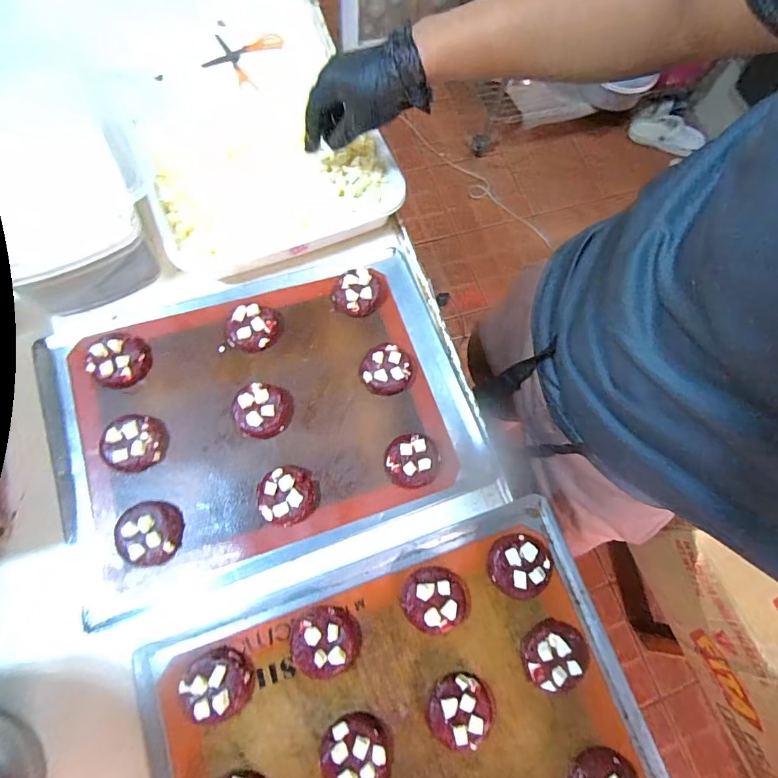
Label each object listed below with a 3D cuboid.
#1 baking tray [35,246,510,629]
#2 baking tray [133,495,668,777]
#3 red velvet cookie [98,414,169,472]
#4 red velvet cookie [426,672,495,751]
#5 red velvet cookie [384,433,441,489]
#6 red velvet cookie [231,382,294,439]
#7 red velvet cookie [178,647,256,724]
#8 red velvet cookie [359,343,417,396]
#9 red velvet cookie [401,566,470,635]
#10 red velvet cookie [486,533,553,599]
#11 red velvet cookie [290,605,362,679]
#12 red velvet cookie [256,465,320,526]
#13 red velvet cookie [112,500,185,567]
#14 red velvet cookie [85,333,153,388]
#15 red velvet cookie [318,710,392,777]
[{"bbox_3d":[-0.142,0.029,0.508,0.464,0.039,0.346,-17,74,-6],"label":"baking tray"},{"bbox_3d":[0.015,0.338,0.421,0.456,0.045,0.331,-19,75,-6],"label":"baking tray"},{"bbox_3d":[-0.279,0.058,0.478,0.062,0.025,0.060,12,74,3],"label":"red velvet cookie"},{"bbox_3d":[0.069,0.309,0.423,0.063,0.029,0.057,-6,74,-2],"label":"red velvet cookie"},{"bbox_3d":[0.027,0.081,0.493,0.061,0.022,0.057,0,73,-1],"label":"red velvet cookie"},{"bbox_3d":[-0.144,0.024,0.500,0.060,0.021,0.064,0,73,-1],"label":"red velvet cookie"},{"bbox_3d":[-0.162,0.276,0.412,0.063,0.021,0.055,6,74,1],"label":"red velvet cookie"},{"bbox_3d":[-0.001,-0.024,0.525,0.066,0.026,0.057,3,73,0],"label":"red velvet cookie"},{"bbox_3d":[0.048,0.215,0.449,0.065,0.024,0.064,-34,77,-10],"label":"red velvet cookie"},{"bbox_3d":[0.139,0.186,0.462,0.062,0.030,0.063,1,72,-4],"label":"red velvet cookie"},{"bbox_3d":[-0.062,0.248,0.431,0.064,0.022,0.062,0,73,-1],"label":"red velvet cookie"},{"bbox_3d":[-0.109,0.113,0.472,0.061,0.019,0.061,0,73,-1],"label":"red velvet cookie"},{"bbox_3d":[-0.247,0.147,0.450,0.060,0.025,0.061,13,74,3],"label":"red velvet cookie"},{"bbox_3d":[-0.307,-0.033,0.500,0.056,0.027,0.061,0,73,-1],"label":"red velvet cookie"},{"bbox_3d":[-0.030,0.336,0.405,0.065,0.024,0.057,11,74,3],"label":"red velvet cookie"}]

